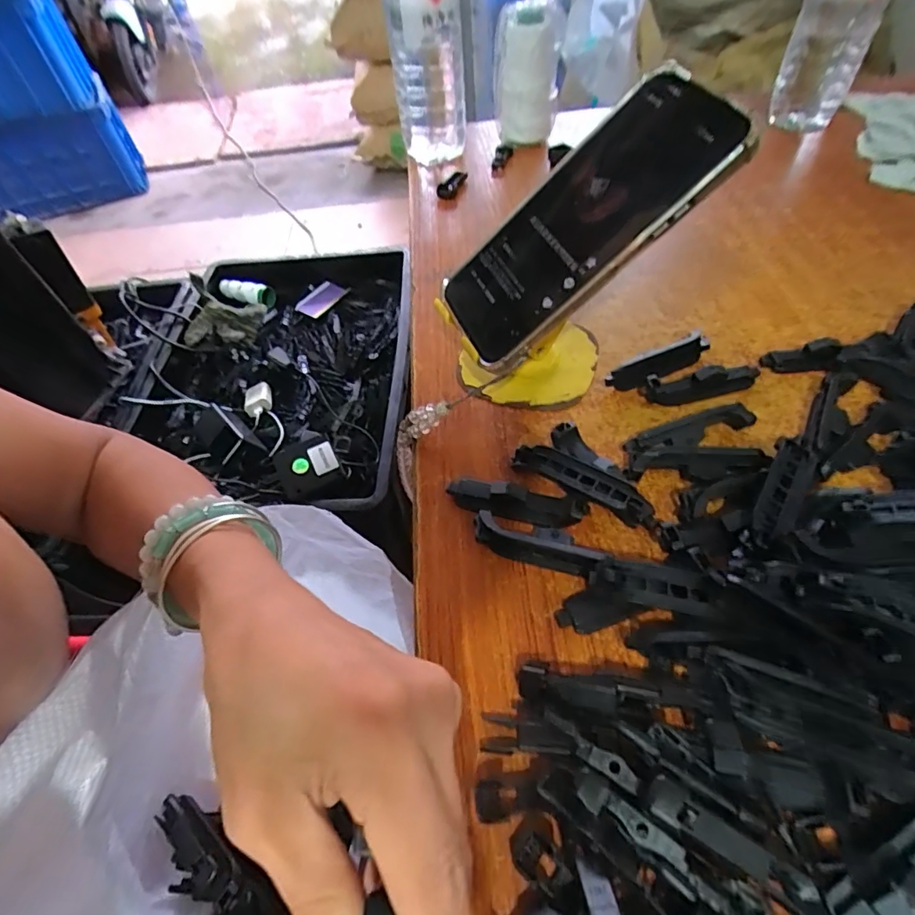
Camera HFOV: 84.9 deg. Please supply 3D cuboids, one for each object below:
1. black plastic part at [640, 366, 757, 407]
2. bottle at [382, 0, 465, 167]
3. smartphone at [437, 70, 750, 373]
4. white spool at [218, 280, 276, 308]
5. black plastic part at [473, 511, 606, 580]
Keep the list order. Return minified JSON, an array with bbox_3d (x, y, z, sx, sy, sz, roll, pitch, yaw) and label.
[{"bbox_3d":[0.155,-0.046,0.315,0.076,0.017,0.015,-10,52,-3],"label":"black plastic part"},{"bbox_3d":[-0.031,-0.395,0.474,0.069,0.191,0.072,-2,52,3],"label":"bottle"},{"bbox_3d":[0.065,-0.125,0.272,0.167,0.015,0.079,-41,52,17],"label":"smartphone"},{"bbox_3d":[-0.409,-0.320,0.981,0.124,0.036,0.046,18,56,18],"label":"white spool"},{"bbox_3d":[0.040,0.043,0.255,0.065,0.020,0.018,18,56,18],"label":"black plastic part"}]

